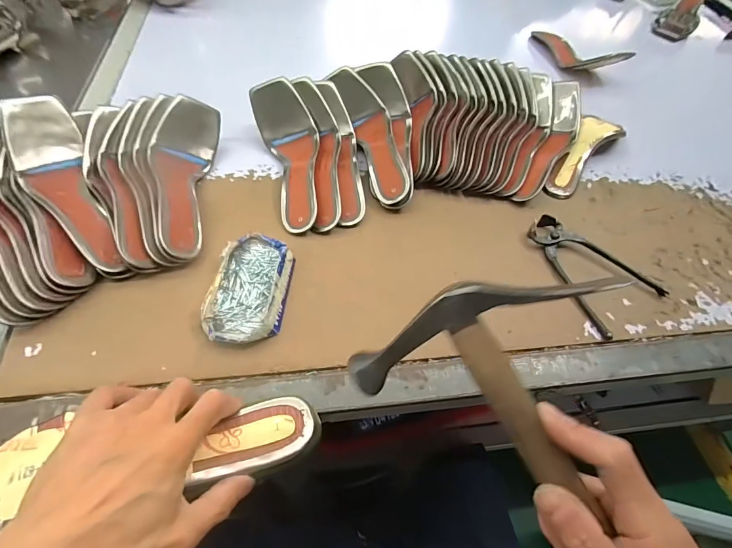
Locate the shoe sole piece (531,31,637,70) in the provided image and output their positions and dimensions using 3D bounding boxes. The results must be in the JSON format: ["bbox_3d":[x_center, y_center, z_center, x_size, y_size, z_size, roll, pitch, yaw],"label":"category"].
[{"bbox_3d":[0.438,-0.469,0.807,0.079,0.045,0.231,-11,44,-12],"label":"shoe sole piece"}]

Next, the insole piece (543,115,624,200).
[{"bbox_3d":[0.337,-0.187,0.596,0.056,0.029,0.185,37,73,20],"label":"insole piece"}]

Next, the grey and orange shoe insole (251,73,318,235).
[{"bbox_3d":[-0.102,-0.162,0.525,0.082,0.059,0.235,-11,70,-11],"label":"grey and orange shoe insole"}]

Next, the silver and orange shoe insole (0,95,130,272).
[{"bbox_3d":[-0.341,-0.098,0.432,0.072,0.046,0.225,-28,79,-22],"label":"silver and orange shoe insole"}]

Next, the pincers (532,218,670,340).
[{"bbox_3d":[0.276,-0.010,0.483,0.121,0.030,0.163,-29,61,-22],"label":"pincers"}]

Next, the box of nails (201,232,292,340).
[{"bbox_3d":[-0.126,0.013,0.422,0.076,0.030,0.137,5,54,0],"label":"box of nails"}]

